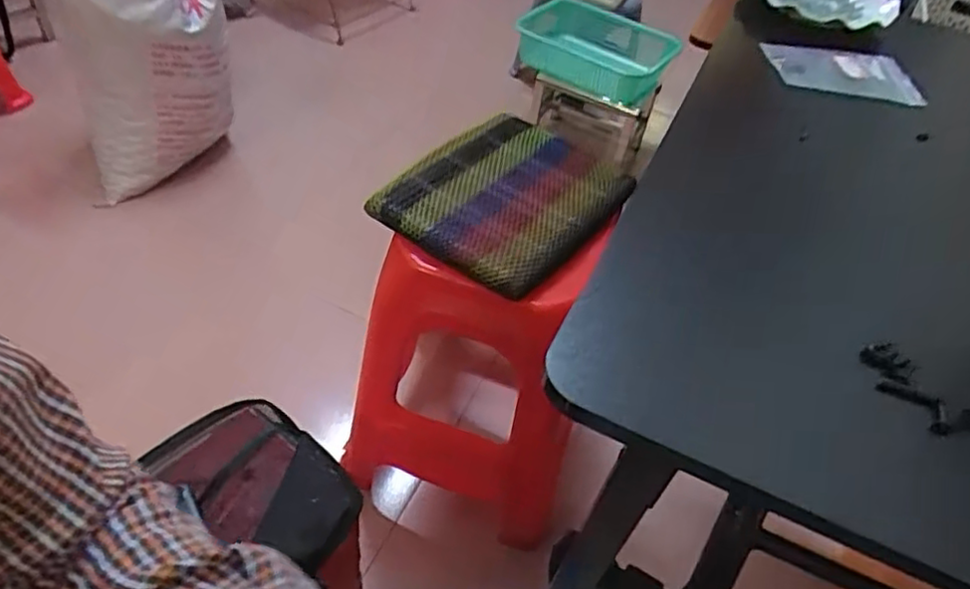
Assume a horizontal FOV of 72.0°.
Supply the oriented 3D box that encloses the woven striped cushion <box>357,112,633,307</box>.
[{"bbox_3d":[0.030,-0.129,0.884,0.254,0.052,0.296,29,49,19],"label":"woven striped cushion"}]

